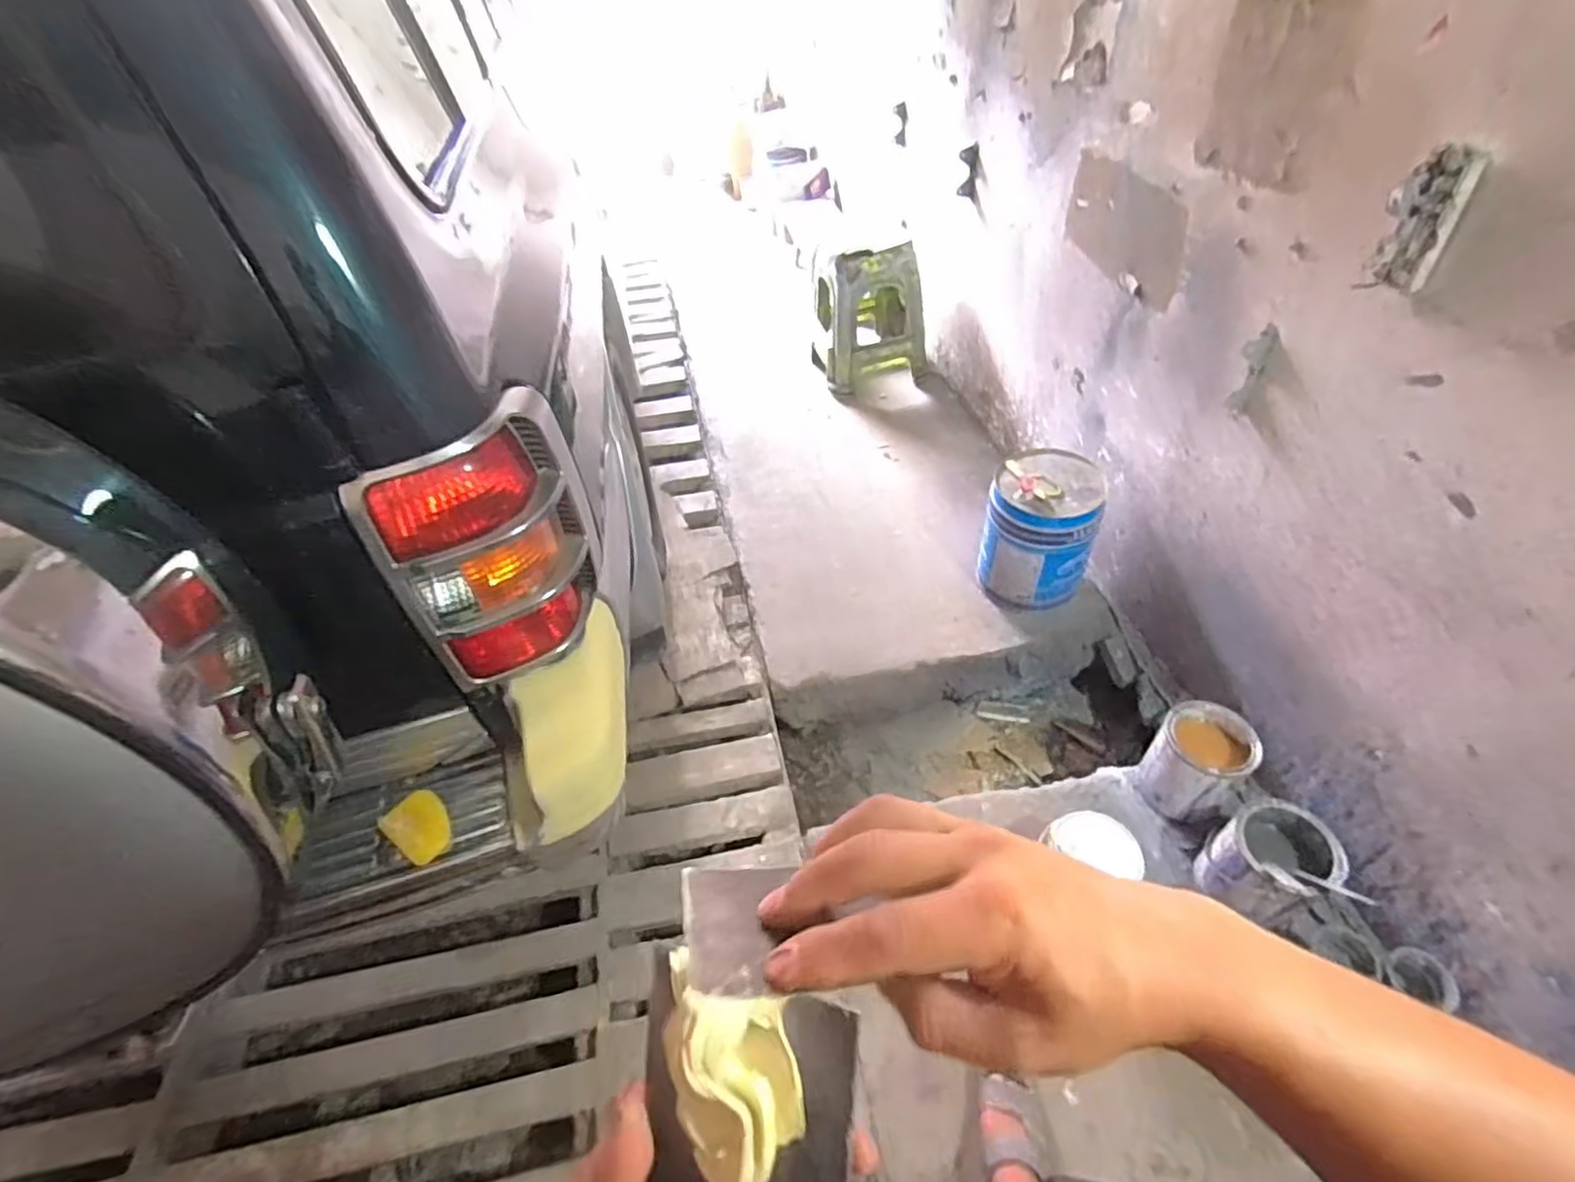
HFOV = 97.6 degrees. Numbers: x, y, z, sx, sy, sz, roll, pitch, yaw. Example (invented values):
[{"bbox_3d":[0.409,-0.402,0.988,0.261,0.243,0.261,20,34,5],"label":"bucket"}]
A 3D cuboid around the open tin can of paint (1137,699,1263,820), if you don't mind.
[{"bbox_3d":[0.828,0.355,1.405,0.177,0.194,0.169,-3,46,3],"label":"open tin can of paint"}]

